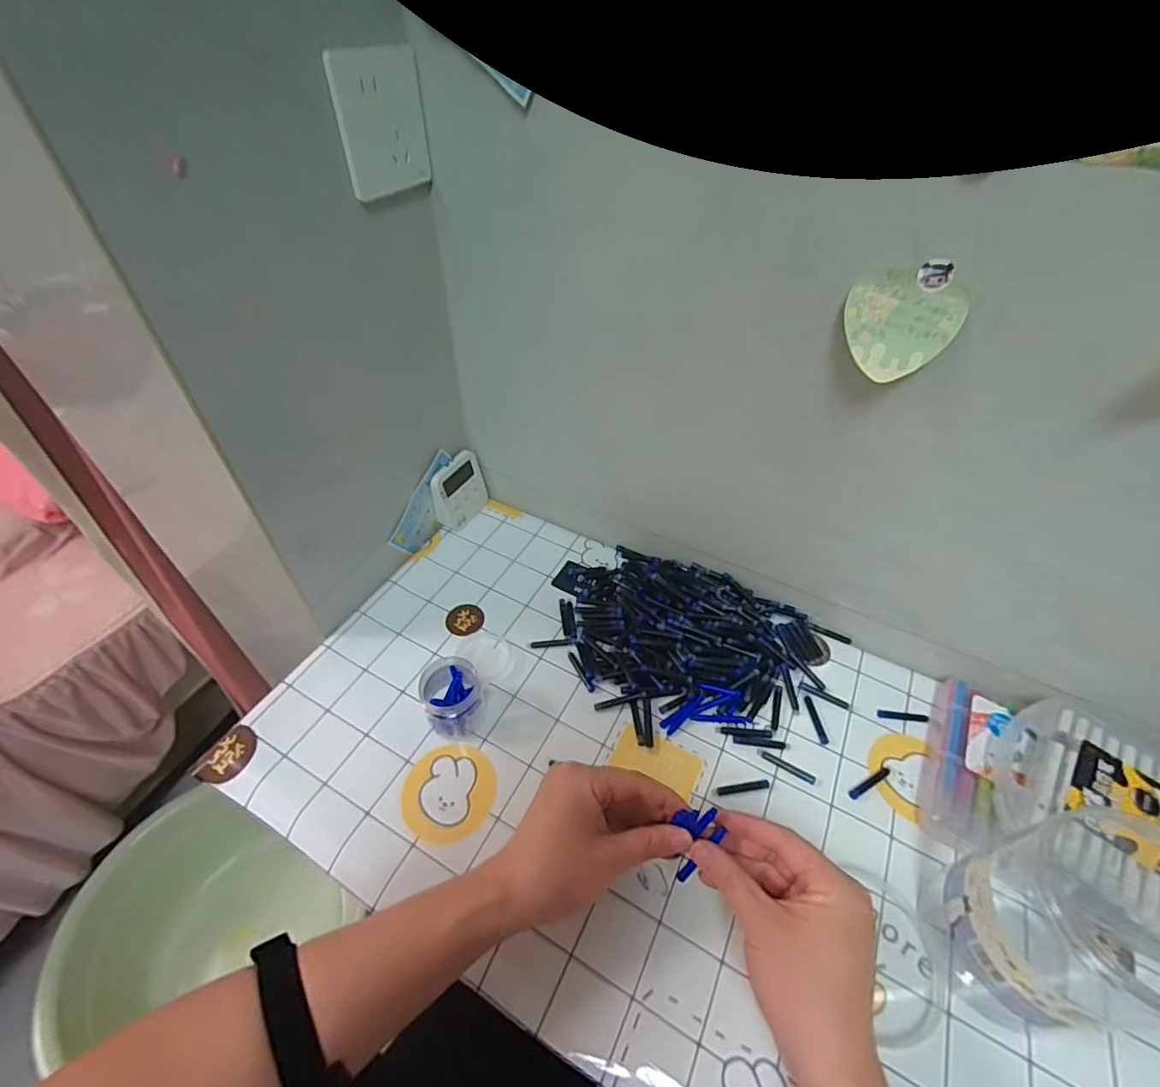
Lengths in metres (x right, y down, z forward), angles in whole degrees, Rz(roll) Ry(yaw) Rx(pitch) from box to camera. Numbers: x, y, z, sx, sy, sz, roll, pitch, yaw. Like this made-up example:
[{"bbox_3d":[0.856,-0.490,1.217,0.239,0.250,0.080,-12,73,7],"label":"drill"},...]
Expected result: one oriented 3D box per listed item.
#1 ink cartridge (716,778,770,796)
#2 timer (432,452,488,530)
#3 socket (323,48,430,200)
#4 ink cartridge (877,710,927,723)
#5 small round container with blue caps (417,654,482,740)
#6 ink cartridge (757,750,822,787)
[{"bbox_3d":[0.140,0.210,0.457,0.047,0.009,0.007,-4,48,-6],"label":"ink cartridge"},{"bbox_3d":[-0.145,-0.066,0.652,0.024,0.078,0.077,23,51,18],"label":"timer"},{"bbox_3d":[-0.148,-0.318,0.404,0.006,0.085,0.084,22,50,17],"label":"socket"},{"bbox_3d":[0.307,0.164,0.505,0.046,0.004,0.008,6,48,3],"label":"ink cartridge"},{"bbox_3d":[-0.115,0.138,0.478,0.052,0.051,0.057,-10,49,-11],"label":"small round container with blue caps"},{"bbox_3d":[0.186,0.199,0.472,0.055,0.006,0.008,25,52,19],"label":"ink cartridge"}]

